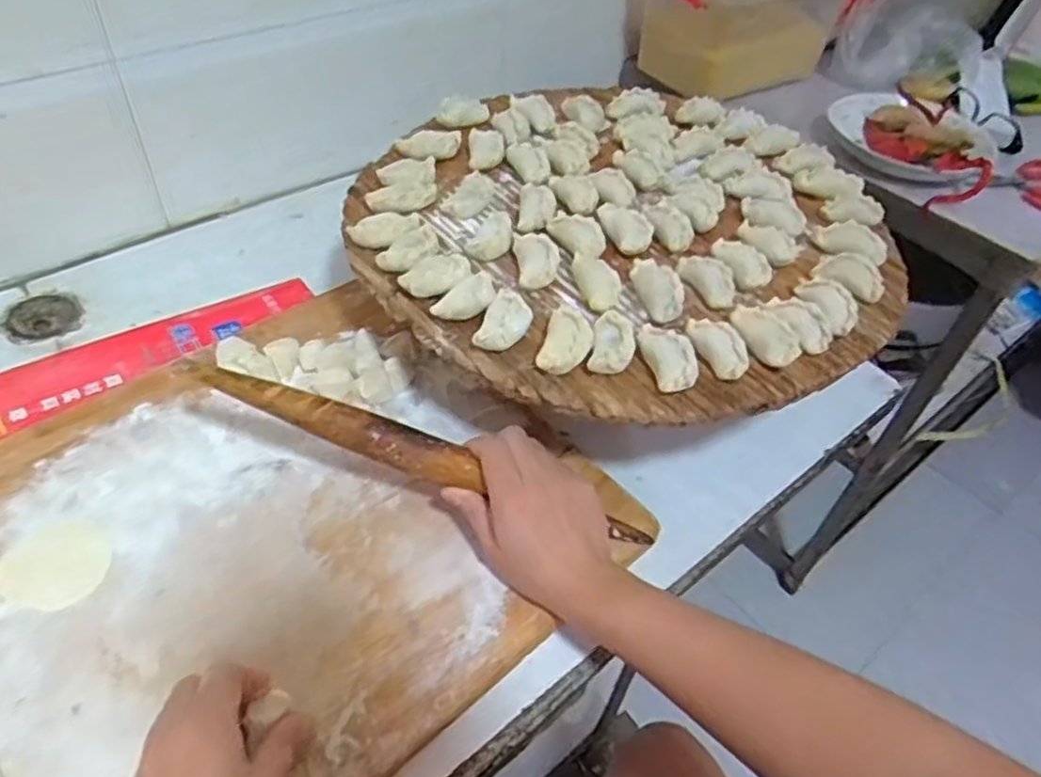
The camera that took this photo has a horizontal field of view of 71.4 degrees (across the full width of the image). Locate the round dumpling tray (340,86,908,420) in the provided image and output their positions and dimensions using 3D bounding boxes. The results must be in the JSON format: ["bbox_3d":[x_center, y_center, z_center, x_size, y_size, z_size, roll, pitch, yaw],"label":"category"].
[{"bbox_3d":[0.092,-0.154,0.621,0.432,0.029,0.445,3,46,-3],"label":"round dumpling tray"}]

